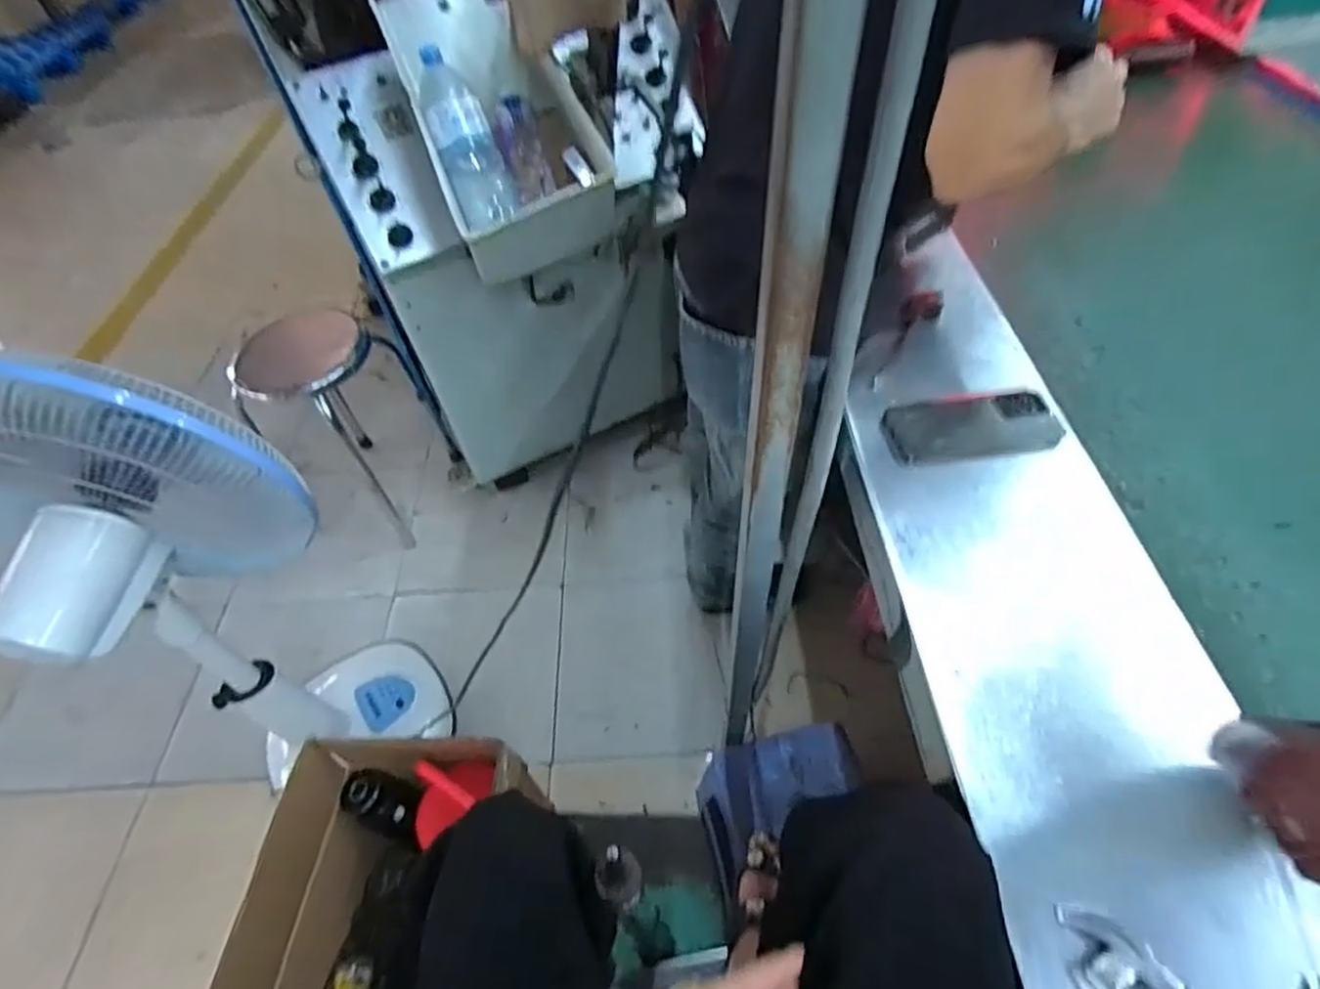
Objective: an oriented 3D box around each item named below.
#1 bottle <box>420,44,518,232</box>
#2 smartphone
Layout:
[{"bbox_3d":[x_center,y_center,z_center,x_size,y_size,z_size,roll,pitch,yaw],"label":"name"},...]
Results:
[{"bbox_3d":[-0.300,-0.549,0.998,0.094,0.269,0.092,-24,17,-13],"label":"bottle"},{"bbox_3d":[0.336,-0.076,0.711,0.172,0.010,0.088,-7,55,6],"label":"smartphone"}]

